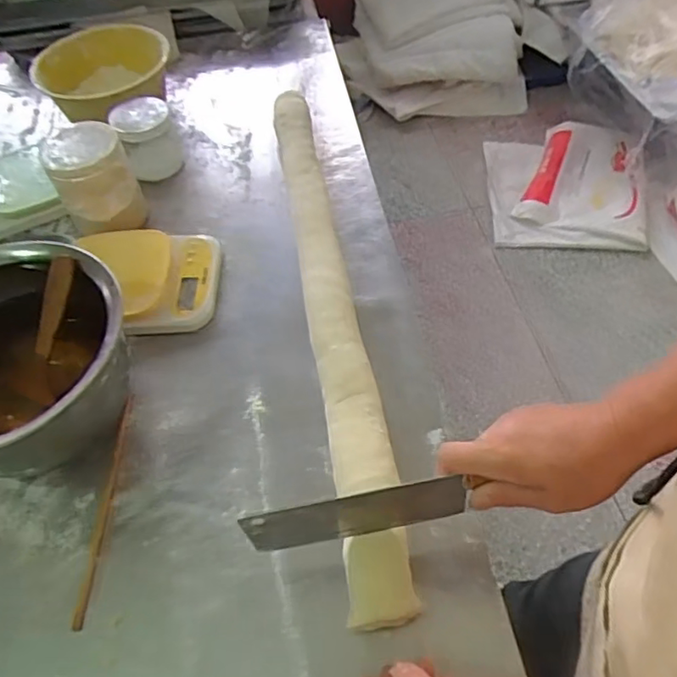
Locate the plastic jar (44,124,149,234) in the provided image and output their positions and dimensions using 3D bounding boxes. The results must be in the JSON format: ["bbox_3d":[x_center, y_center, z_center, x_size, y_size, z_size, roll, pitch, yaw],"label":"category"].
[{"bbox_3d":[-0.320,-0.208,0.795,0.100,0.130,0.101,-23,55,-12],"label":"plastic jar"}]

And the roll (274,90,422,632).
[{"bbox_3d":[-0.014,-0.066,0.711,0.059,0.050,0.745,-9,53,-2],"label":"roll"}]

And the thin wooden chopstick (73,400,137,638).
[{"bbox_3d":[-0.226,0.159,0.587,0.010,0.007,0.228,-1,53,4],"label":"thin wooden chopstick"}]

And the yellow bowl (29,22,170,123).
[{"bbox_3d":[-0.362,-0.400,0.940,0.199,0.089,0.196,-15,54,-6],"label":"yellow bowl"}]

